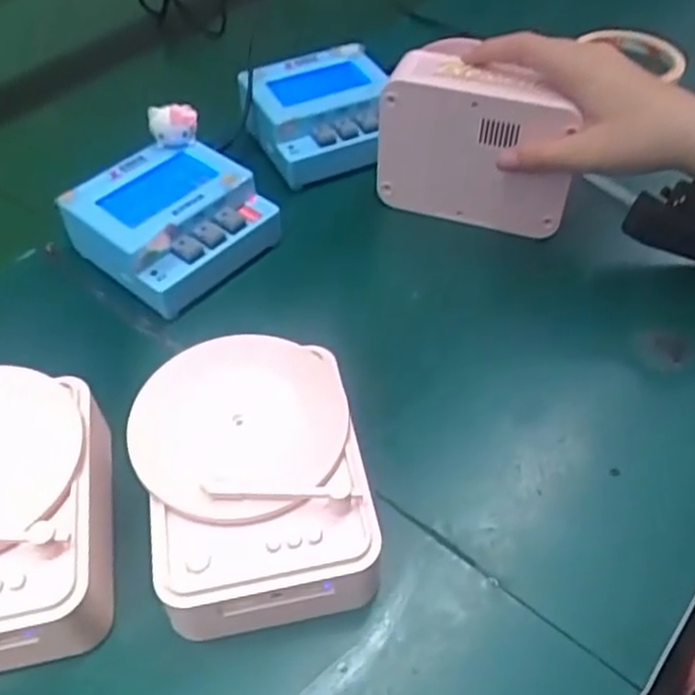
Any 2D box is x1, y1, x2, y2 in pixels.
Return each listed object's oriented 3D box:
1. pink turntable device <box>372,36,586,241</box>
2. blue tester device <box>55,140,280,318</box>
[{"bbox_3d":[0.086,-0.134,0.468,0.121,0.100,0.045,17,52,15],"label":"pink turntable device"},{"bbox_3d":[-0.110,-0.079,0.464,0.100,0.052,0.102,36,59,27],"label":"blue tester device"}]

